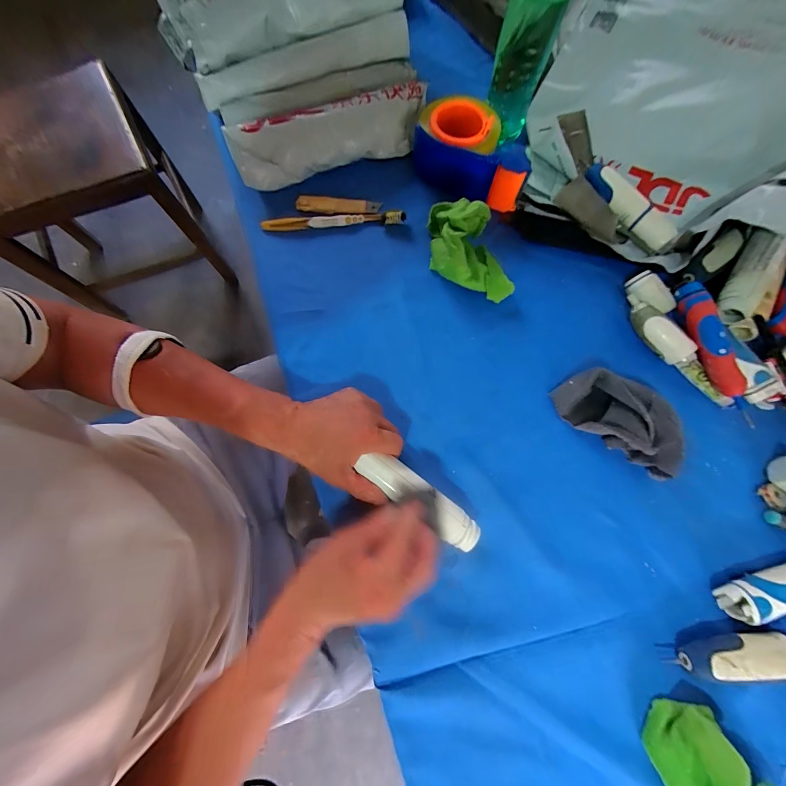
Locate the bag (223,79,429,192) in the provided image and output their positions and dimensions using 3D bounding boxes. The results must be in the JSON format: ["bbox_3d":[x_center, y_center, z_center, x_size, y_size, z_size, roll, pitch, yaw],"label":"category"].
[{"bbox_3d":[-0.078,-0.335,0.437,0.262,0.054,0.073,-16,76,-5],"label":"bag"}]

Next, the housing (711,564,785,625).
[{"bbox_3d":[0.379,0.181,0.318,0.134,0.024,0.032,-17,76,-5],"label":"housing"}]

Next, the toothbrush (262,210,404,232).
[{"bbox_3d":[-0.076,-0.221,0.425,0.181,0.019,0.016,-5,75,-2],"label":"toothbrush"}]

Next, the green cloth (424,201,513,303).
[{"bbox_3d":[0.086,-0.172,0.398,0.071,0.053,0.133,-20,76,-6],"label":"green cloth"}]

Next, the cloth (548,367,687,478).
[{"bbox_3d":[0.242,0.022,0.353,0.130,0.036,0.073,36,77,8],"label":"cloth"}]

